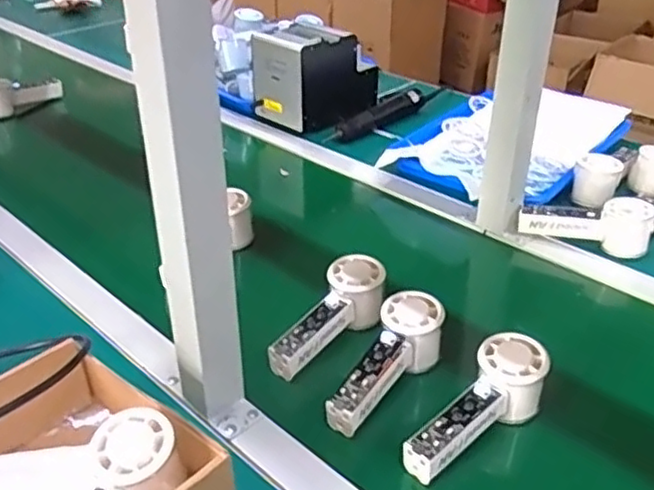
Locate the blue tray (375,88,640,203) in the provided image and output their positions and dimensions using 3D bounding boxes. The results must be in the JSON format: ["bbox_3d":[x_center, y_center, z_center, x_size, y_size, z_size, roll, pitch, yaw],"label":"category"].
[{"bbox_3d":[0.267,-0.163,1.014,0.263,0.044,0.412,24,39,34],"label":"blue tray"}]

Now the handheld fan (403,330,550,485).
[{"bbox_3d":[0.126,0.143,0.563,0.153,0.061,0.054,-37,45,-25],"label":"handheld fan"}]

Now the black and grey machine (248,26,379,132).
[{"bbox_3d":[-0.017,-0.293,1.155,0.134,0.141,0.195,26,40,36],"label":"black and grey machine"}]

